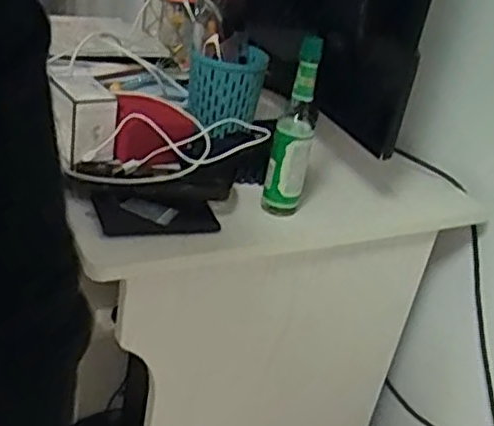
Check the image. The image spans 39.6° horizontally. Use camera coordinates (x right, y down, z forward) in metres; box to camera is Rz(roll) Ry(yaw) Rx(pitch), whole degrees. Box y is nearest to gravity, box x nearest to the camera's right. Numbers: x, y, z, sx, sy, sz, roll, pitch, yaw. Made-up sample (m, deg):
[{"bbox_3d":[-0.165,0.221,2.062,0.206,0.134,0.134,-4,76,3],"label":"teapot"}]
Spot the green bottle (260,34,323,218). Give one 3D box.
[{"bbox_3d":[0.047,-0.079,0.691,0.042,0.185,0.036,12,29,1],"label":"green bottle"}]

